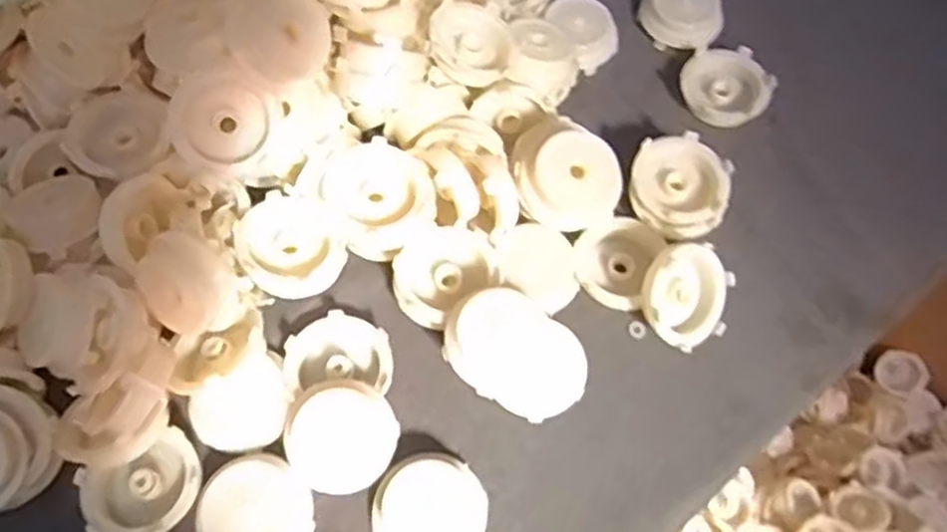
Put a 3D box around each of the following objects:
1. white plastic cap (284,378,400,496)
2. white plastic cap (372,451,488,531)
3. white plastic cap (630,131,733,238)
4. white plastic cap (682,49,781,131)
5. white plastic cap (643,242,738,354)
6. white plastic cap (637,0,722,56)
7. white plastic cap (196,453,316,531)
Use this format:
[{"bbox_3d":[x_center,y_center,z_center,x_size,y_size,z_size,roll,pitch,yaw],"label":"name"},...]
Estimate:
[{"bbox_3d":[-0.066,0.085,0.374,0.053,0.010,0.053,2,79,-10],"label":"white plastic cap"},{"bbox_3d":[-0.021,0.120,0.364,0.053,0.009,0.055,0,65,-1],"label":"white plastic cap"},{"bbox_3d":[0.118,-0.046,0.433,0.058,0.025,0.058,-1,84,6],"label":"white plastic cap"},{"bbox_3d":[0.159,-0.113,0.471,0.054,0.016,0.050,16,66,6],"label":"white plastic cap"},{"bbox_3d":[0.115,0.016,0.398,0.052,0.016,0.054,-7,105,-25],"label":"white plastic cap"},{"bbox_3d":[0.138,-0.166,0.496,0.053,0.018,0.053,0,65,-1],"label":"white plastic cap"},{"bbox_3d":[-0.105,0.119,0.357,0.051,0.015,0.050,0,65,-1],"label":"white plastic cap"}]

